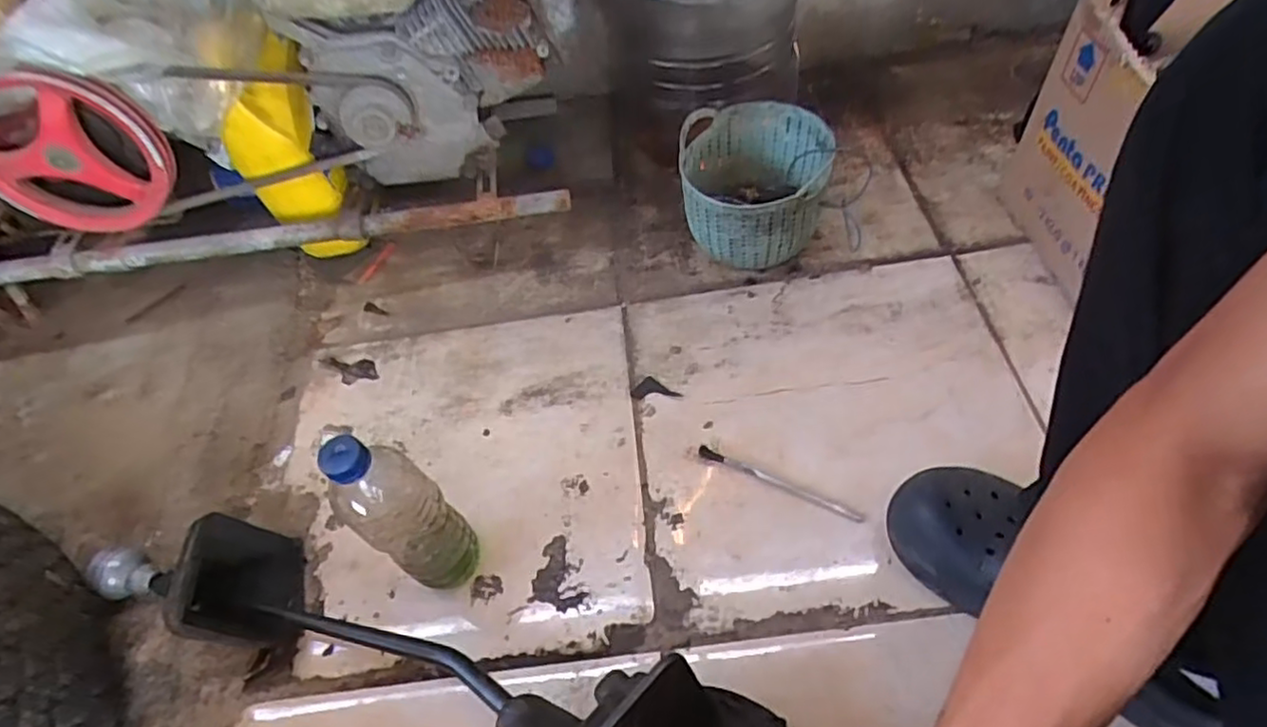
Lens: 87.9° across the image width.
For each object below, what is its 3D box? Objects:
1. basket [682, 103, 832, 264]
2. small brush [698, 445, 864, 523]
[{"bbox_3d":[0.143,-0.209,0.812,0.169,0.139,0.194,12,57,16],"label":"basket"},{"bbox_3d":[0.142,0.118,0.648,0.167,0.006,0.014,20,59,21],"label":"small brush"}]

